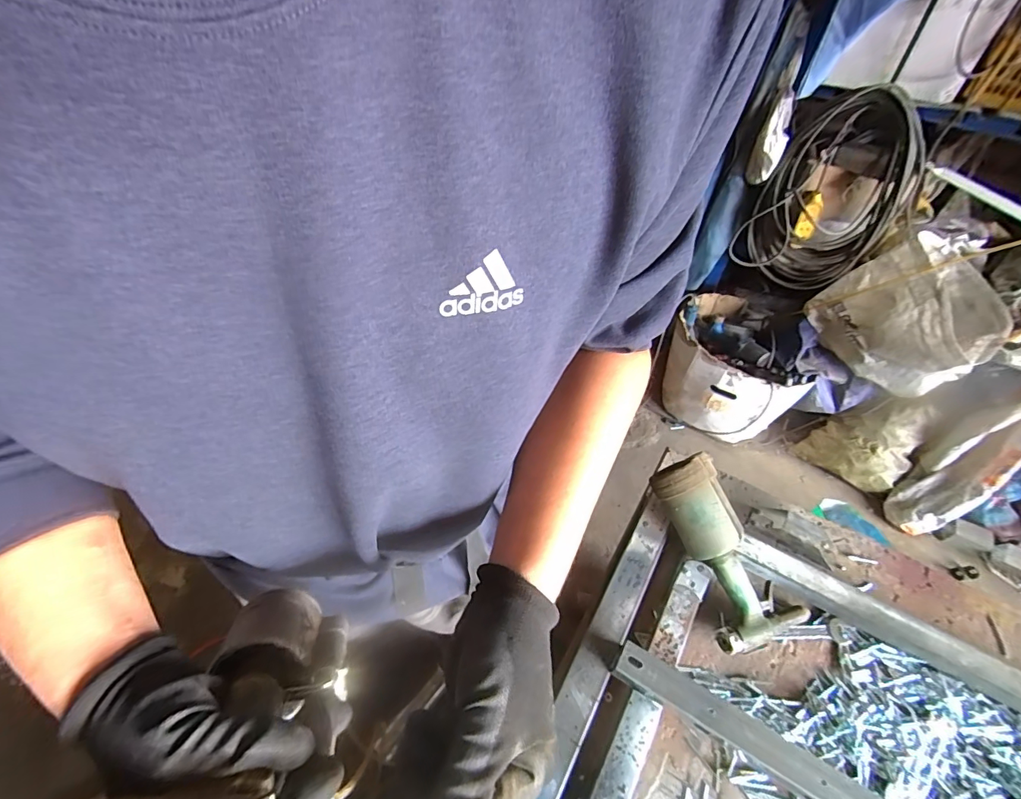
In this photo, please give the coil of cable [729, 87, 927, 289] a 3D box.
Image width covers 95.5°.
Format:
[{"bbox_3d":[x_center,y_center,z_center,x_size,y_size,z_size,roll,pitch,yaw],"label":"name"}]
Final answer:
[{"bbox_3d":[0.919,-0.575,1.340,0.377,0.502,0.163,30,58,21],"label":"coil of cable"}]

